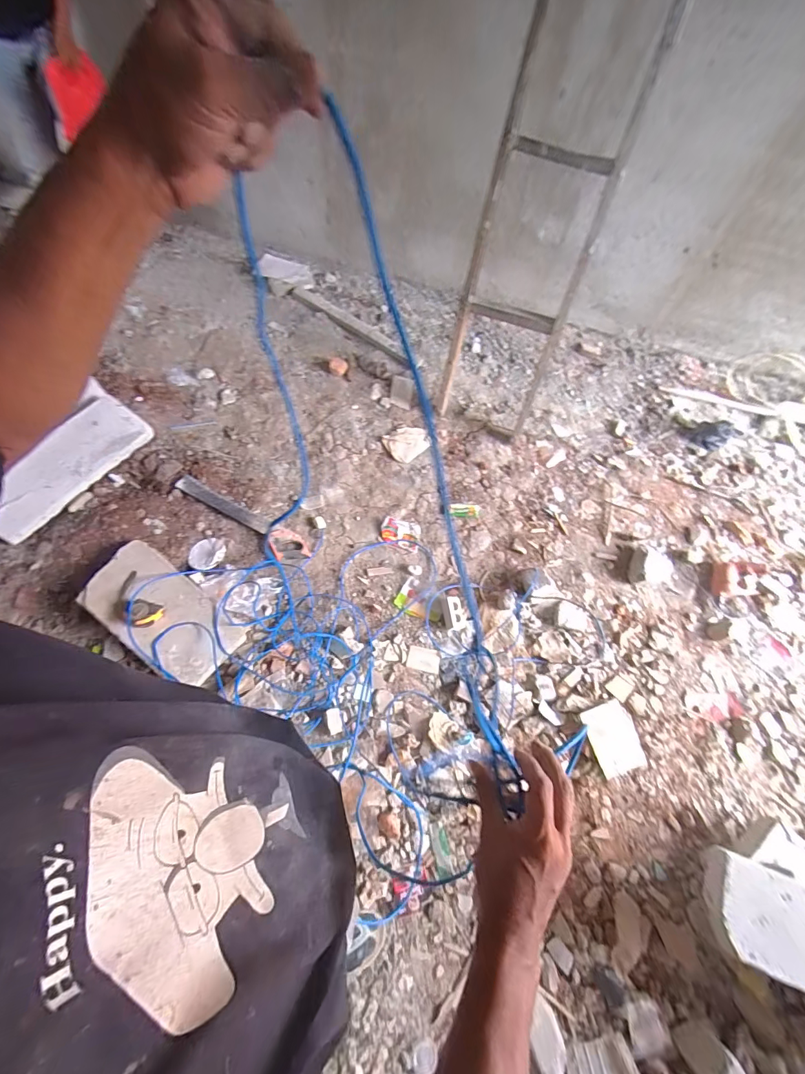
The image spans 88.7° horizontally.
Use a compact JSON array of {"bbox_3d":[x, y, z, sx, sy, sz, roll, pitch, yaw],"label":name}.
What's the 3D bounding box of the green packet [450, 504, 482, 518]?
[{"bbox_3d":[0.264,-0.109,1.715,0.124,0.009,0.063,5,59,-4],"label":"green packet"}]

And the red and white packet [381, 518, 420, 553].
[{"bbox_3d":[-0.008,-0.013,1.632,0.152,0.023,0.116,14,59,1],"label":"red and white packet"}]

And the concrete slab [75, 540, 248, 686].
[{"bbox_3d":[-0.736,0.231,1.260,0.482,0.057,0.255,40,46,-2],"label":"concrete slab"}]

